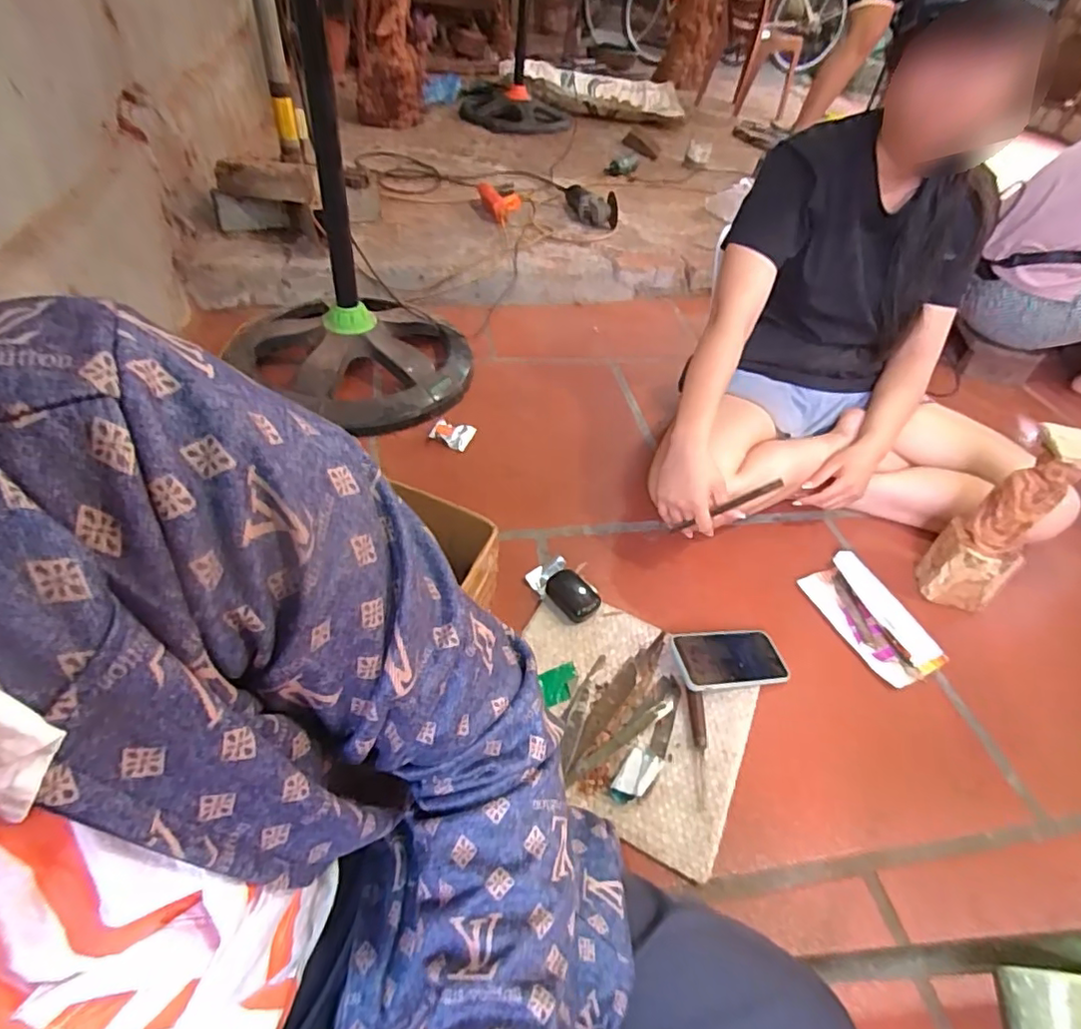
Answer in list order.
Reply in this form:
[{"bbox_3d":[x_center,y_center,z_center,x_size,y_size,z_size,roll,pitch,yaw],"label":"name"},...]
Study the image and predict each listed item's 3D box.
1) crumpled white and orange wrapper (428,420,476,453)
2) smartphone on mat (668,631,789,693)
[{"bbox_3d":[-0.160,-0.148,1.077,0.071,0.017,0.058,14,46,6],"label":"crumpled white and orange wrapper"},{"bbox_3d":[0.251,0.191,0.785,0.152,0.007,0.078,0,52,-17],"label":"smartphone on mat"}]

